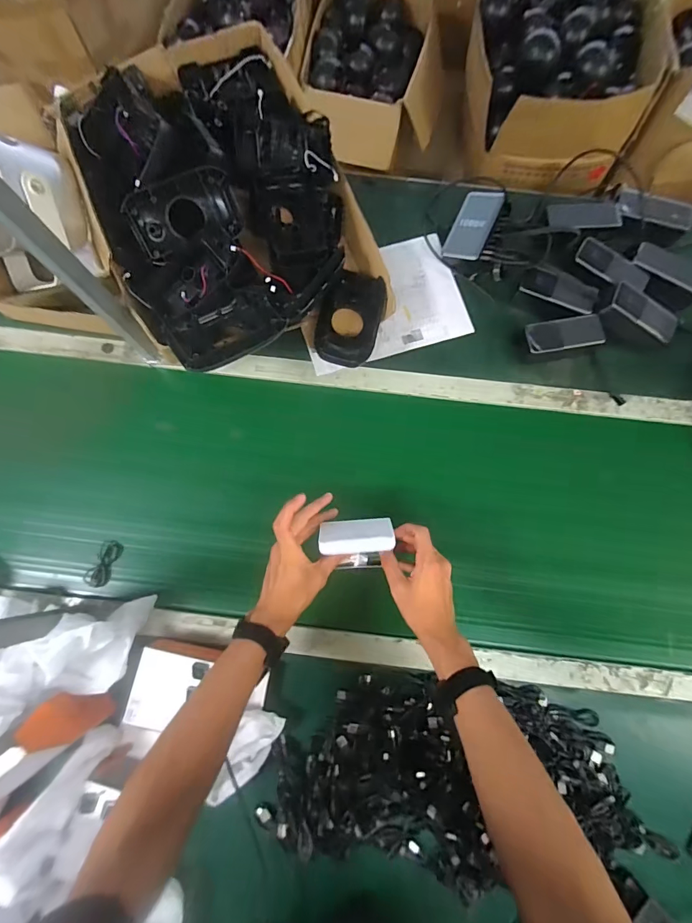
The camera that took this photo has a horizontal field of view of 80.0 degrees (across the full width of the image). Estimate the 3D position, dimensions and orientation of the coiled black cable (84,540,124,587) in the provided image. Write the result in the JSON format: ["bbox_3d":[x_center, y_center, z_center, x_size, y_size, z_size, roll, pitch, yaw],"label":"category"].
[{"bbox_3d":[-0.384,0.162,0.655,0.032,0.018,0.071,15,77,4],"label":"coiled black cable"}]

